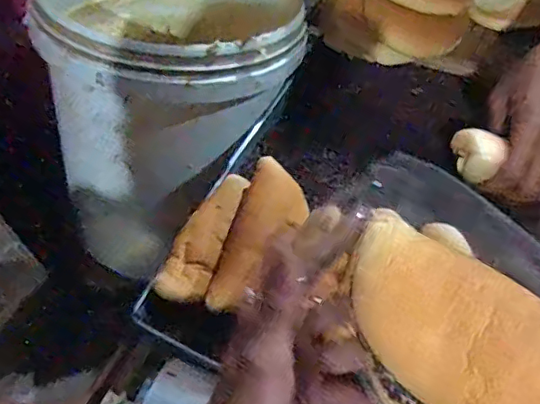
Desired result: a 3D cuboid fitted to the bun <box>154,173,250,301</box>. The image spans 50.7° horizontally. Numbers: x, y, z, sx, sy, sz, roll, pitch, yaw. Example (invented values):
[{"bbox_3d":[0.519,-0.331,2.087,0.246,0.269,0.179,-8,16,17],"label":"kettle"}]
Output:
[{"bbox_3d":[-0.062,0.034,0.554,0.042,0.028,0.134,23,75,18],"label":"bun"}]

